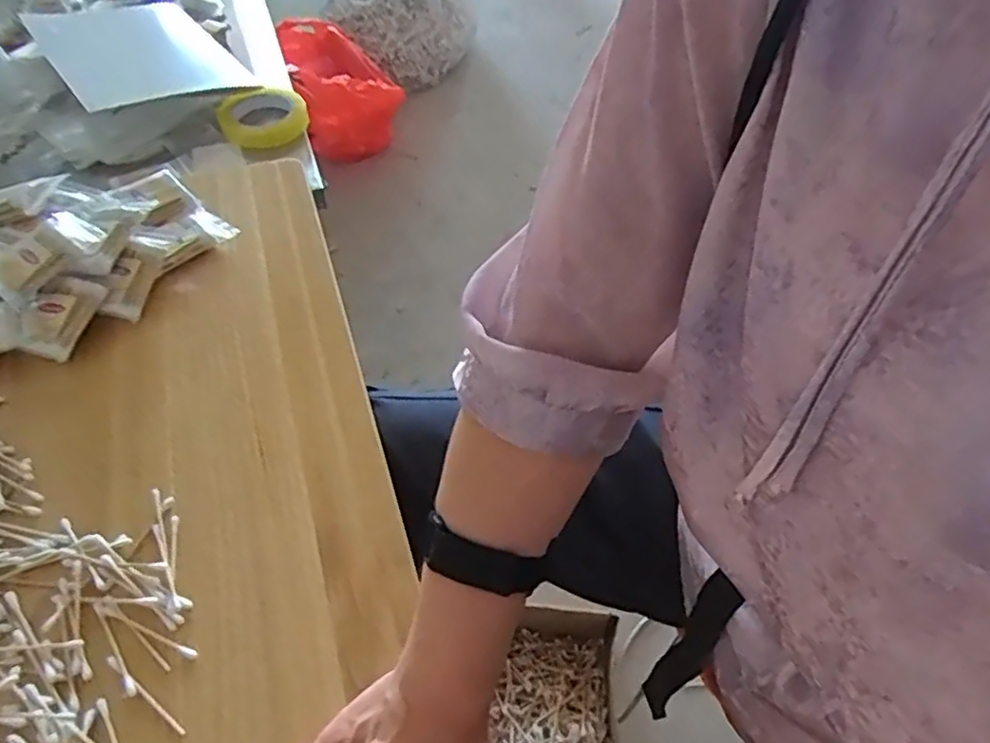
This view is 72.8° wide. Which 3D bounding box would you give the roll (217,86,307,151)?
[{"bbox_3d":[-0.309,-0.340,0.900,0.114,0.035,0.114,0,52,0],"label":"roll"}]

